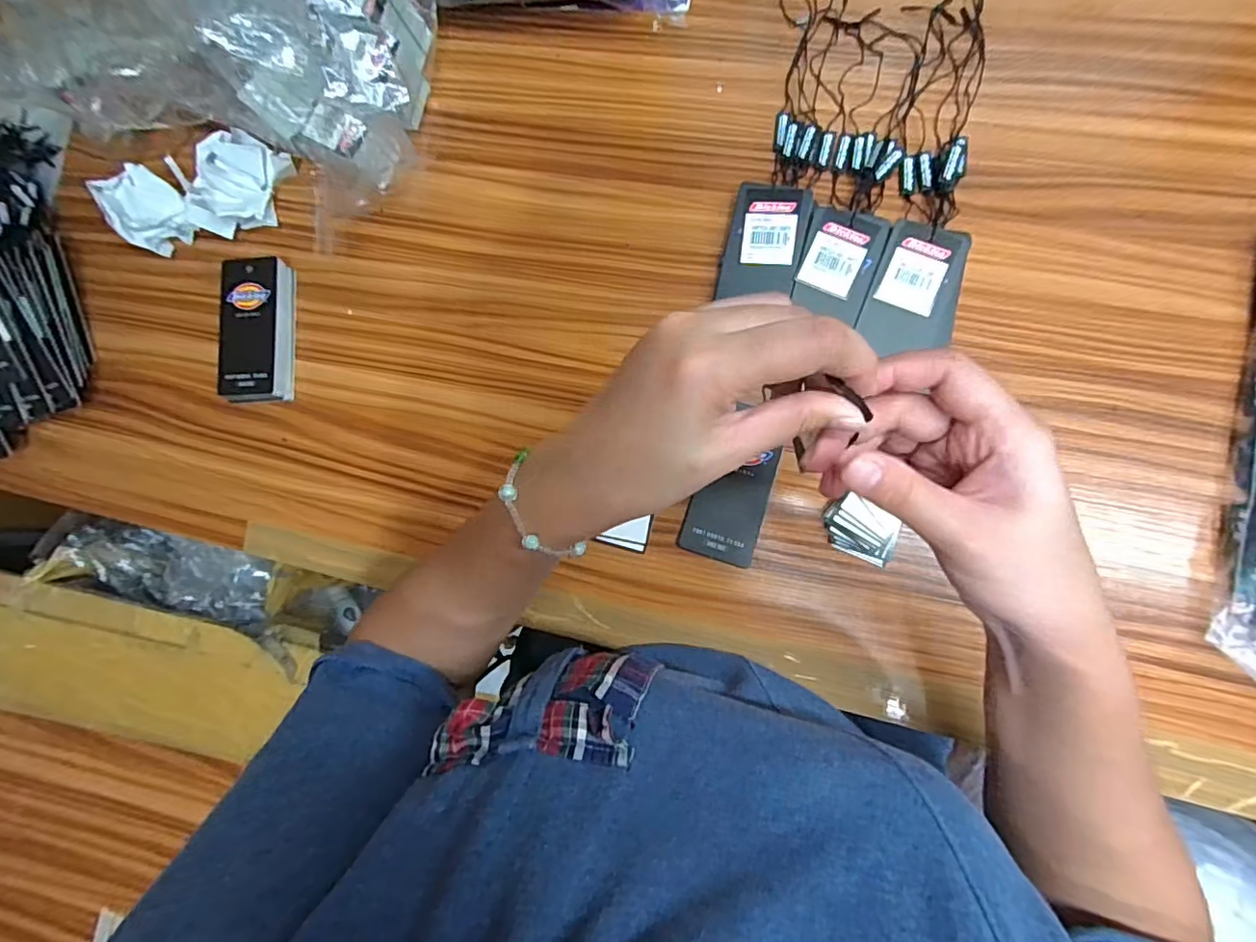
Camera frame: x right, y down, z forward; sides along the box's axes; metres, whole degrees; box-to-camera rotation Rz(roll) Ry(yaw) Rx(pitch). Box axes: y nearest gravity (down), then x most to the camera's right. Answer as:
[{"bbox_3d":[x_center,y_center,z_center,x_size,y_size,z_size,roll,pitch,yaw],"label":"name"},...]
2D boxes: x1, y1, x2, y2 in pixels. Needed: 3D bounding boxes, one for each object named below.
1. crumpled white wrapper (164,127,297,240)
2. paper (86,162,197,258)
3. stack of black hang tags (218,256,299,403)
[{"bbox_3d":[-0.306,-0.222,0.434,0.055,0.043,0.081,30,91,9],"label":"crumpled white wrapper"},{"bbox_3d":[-0.380,-0.205,0.436,0.018,0.060,0.052,27,66,40],"label":"paper"},{"bbox_3d":[-0.293,-0.112,0.436,0.055,0.020,0.111,0,86,8],"label":"stack of black hang tags"}]

